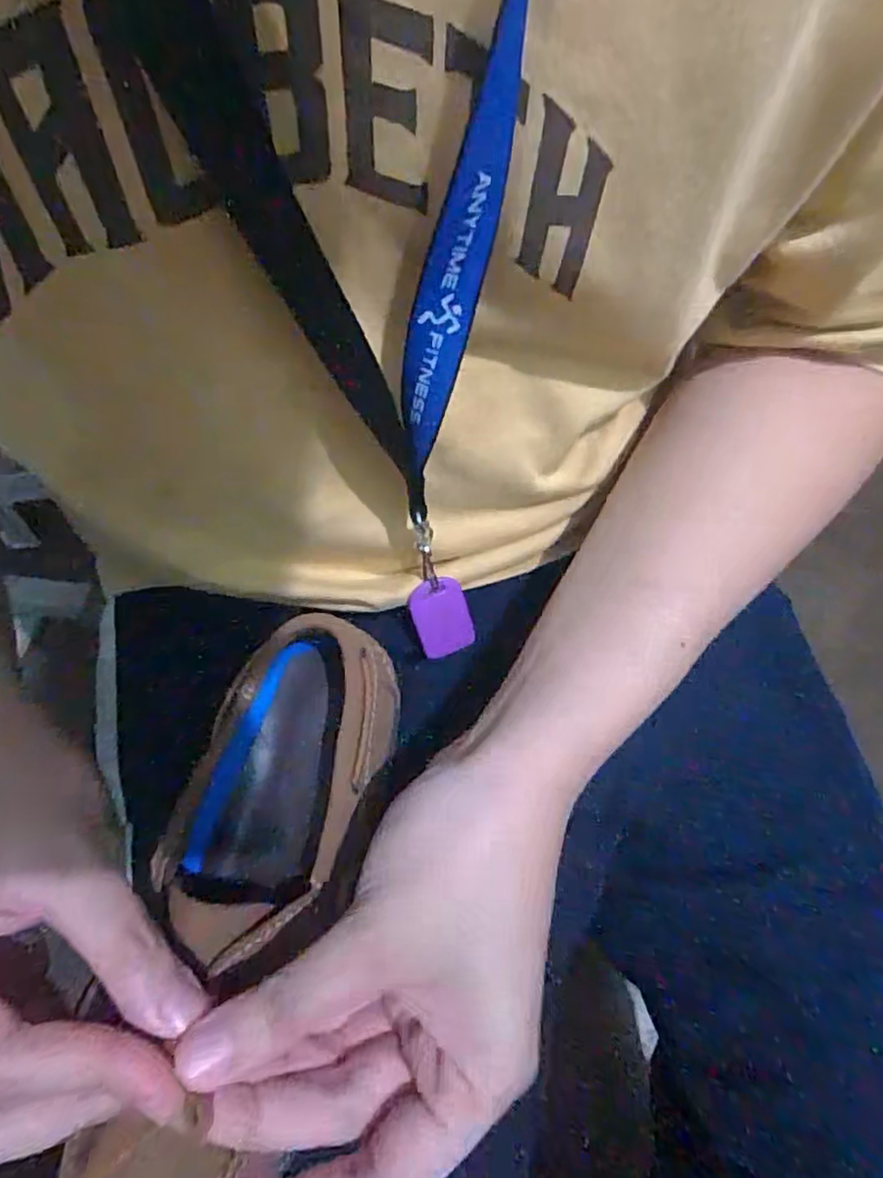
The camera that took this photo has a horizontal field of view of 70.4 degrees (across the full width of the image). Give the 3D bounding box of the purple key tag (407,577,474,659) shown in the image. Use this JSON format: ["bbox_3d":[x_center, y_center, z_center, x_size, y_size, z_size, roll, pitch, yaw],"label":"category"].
[{"bbox_3d":[0.000,0.015,0.321,0.028,0.043,0.004,-18,29,-1],"label":"purple key tag"}]

